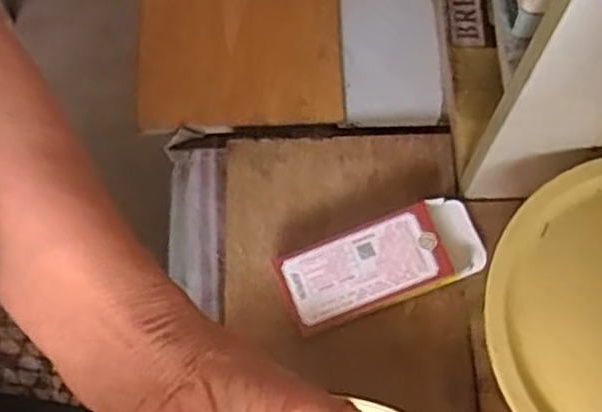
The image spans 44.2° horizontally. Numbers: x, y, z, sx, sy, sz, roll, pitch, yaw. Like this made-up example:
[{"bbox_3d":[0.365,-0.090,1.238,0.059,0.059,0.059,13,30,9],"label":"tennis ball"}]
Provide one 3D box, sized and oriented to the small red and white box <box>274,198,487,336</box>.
[{"bbox_3d":[0.060,0.042,0.545,0.146,0.027,0.061,-19,72,-5],"label":"small red and white box"}]

